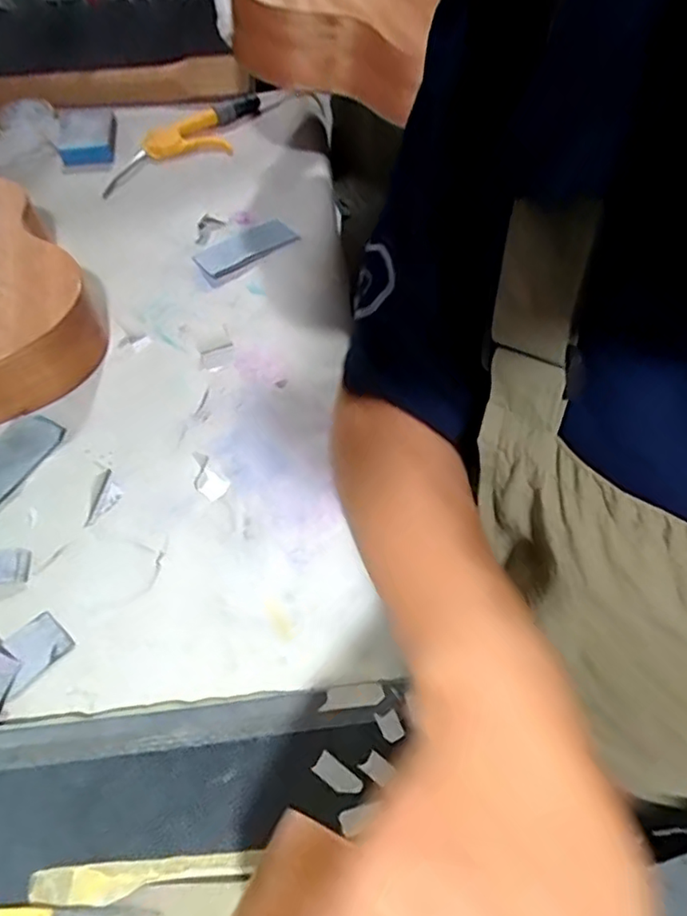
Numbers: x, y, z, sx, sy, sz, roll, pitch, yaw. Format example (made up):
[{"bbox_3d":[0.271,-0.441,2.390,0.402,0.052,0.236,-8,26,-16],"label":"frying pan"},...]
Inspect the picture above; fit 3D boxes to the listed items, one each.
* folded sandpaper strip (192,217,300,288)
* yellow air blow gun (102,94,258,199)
[{"bbox_3d":[-0.114,-0.249,0.728,0.121,0.017,0.059,-35,61,-21],"label":"folded sandpaper strip"},{"bbox_3d":[-0.213,-0.445,0.859,0.279,0.034,0.087,-38,62,-22],"label":"yellow air blow gun"}]

